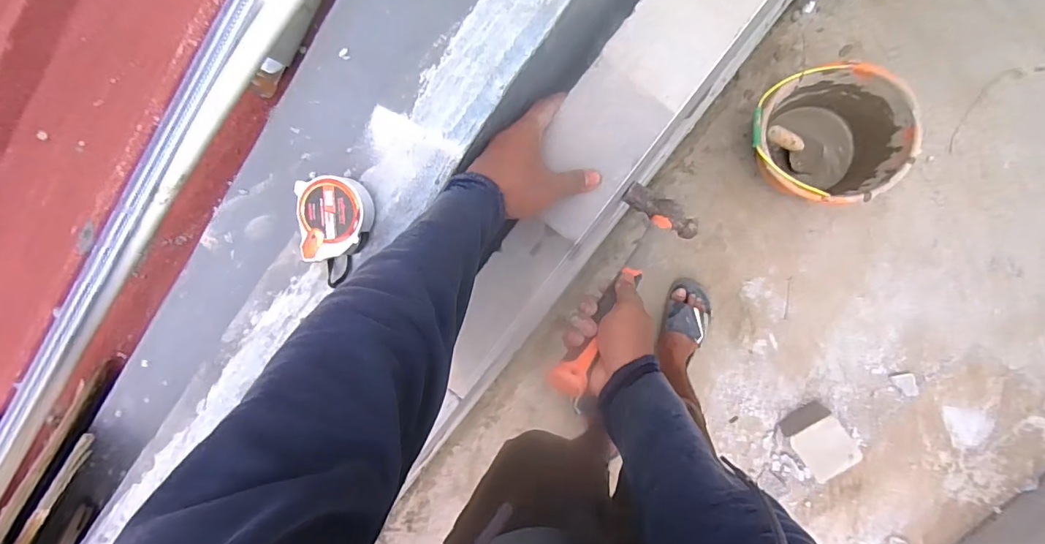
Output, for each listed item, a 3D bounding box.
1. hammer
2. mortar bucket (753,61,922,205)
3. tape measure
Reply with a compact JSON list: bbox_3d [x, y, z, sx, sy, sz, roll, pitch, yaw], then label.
[{"bbox_3d":[0.126,0.015,0.568,0.103,0.324,0.031,28,139,5],"label":"hammer"},{"bbox_3d":[0.663,-0.293,1.121,0.302,0.225,0.281,0,91,10],"label":"mortar bucket"},{"bbox_3d":[-0.172,-0.038,0.453,0.059,0.032,0.096,2,91,10],"label":"tape measure"}]

